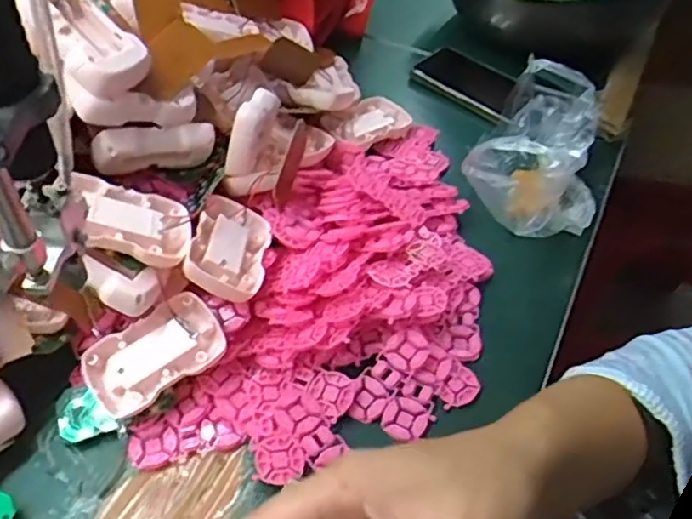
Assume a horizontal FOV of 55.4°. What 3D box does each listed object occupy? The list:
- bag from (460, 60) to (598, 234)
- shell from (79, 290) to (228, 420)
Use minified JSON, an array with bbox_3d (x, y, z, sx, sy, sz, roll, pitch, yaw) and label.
[{"bbox_3d":[0.177,-0.097,0.577,0.112,0.074,0.152,23,50,15],"label":"bag"},{"bbox_3d":[-0.125,0.062,0.432,0.087,0.016,0.053,-33,75,-13],"label":"shell"}]

